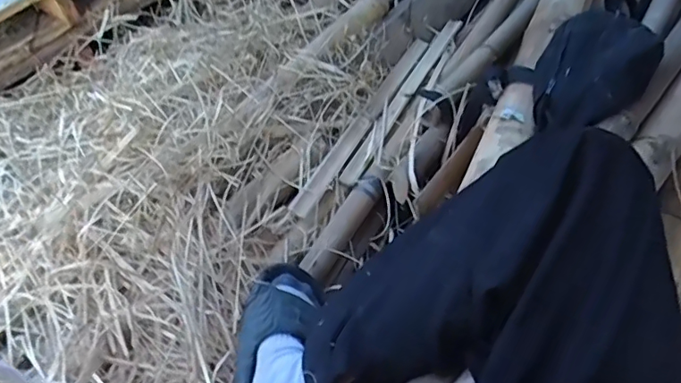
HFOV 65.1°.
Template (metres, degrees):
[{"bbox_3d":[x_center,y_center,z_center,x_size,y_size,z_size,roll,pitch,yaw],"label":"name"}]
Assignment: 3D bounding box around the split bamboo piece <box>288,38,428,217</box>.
[{"bbox_3d":[0.051,-0.136,0.937,0.035,0.019,0.484,24,54,16],"label":"split bamboo piece"}]

